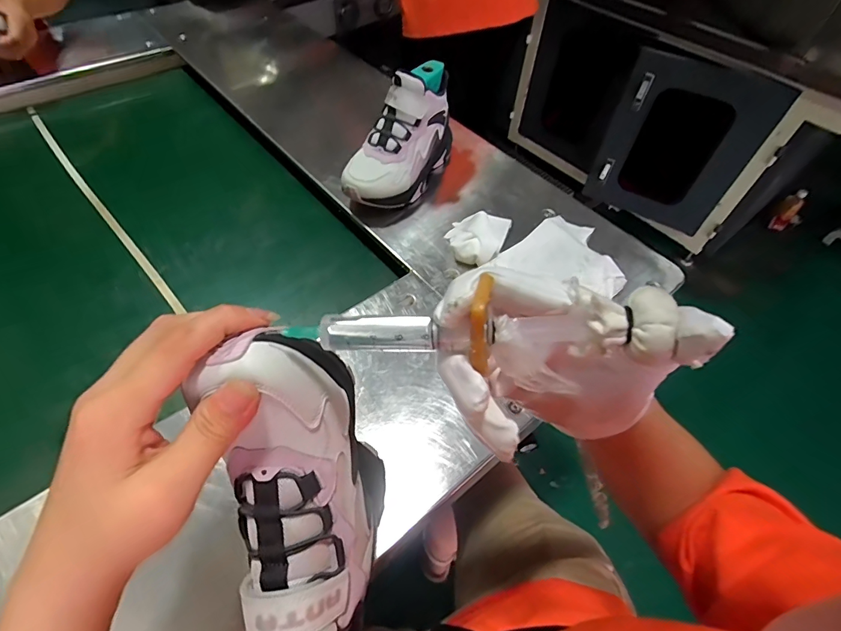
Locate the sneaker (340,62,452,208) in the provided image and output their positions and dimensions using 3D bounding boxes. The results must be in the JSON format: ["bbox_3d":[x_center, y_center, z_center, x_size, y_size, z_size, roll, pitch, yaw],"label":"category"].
[{"bbox_3d":[-0.027,-0.249,0.614,0.084,0.152,0.215,23,56,14],"label":"sneaker"}]

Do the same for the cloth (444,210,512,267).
[{"bbox_3d":[0.075,-0.112,0.576,0.077,0.033,0.102,20,56,12],"label":"cloth"}]

